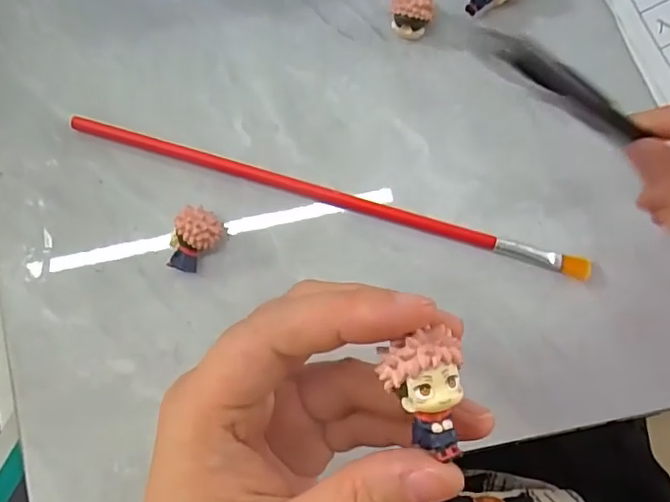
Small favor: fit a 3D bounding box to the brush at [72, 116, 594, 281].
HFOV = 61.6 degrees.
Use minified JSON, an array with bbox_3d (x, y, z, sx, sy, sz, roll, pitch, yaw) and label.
[{"bbox_3d":[-0.003,-0.026,0.264,0.248,0.007,0.008,16,85,3],"label":"brush"}]

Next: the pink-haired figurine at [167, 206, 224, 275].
[{"bbox_3d":[-0.063,-0.004,0.256,0.018,0.021,0.029,25,85,3],"label":"pink-haired figurine"}]

